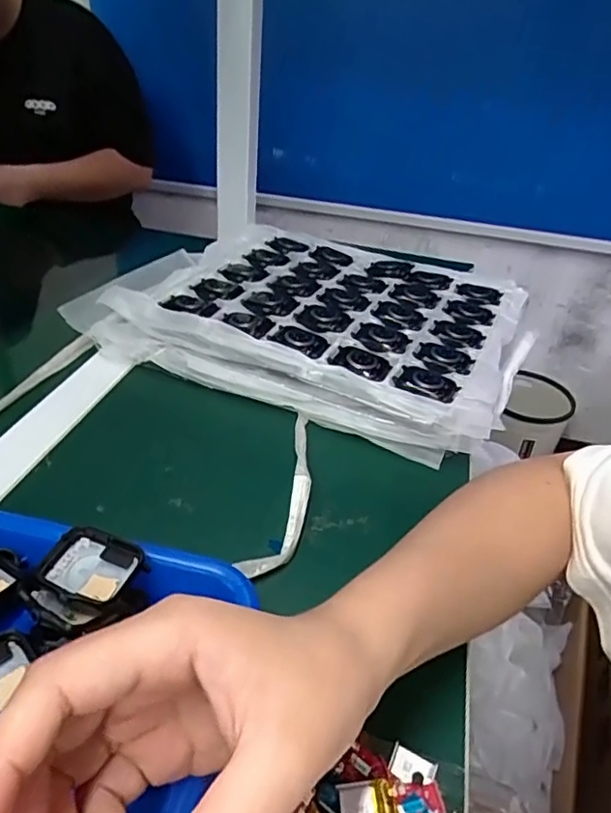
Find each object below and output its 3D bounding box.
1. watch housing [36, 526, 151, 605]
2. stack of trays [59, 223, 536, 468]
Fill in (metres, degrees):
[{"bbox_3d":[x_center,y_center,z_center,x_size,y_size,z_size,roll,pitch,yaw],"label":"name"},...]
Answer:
[{"bbox_3d":[-0.104,0.079,0.284,0.043,0.011,0.037,13,35,11],"label":"watch housing"},{"bbox_3d":[0.006,-0.087,0.555,0.379,0.057,0.244,16,36,15],"label":"stack of trays"}]

